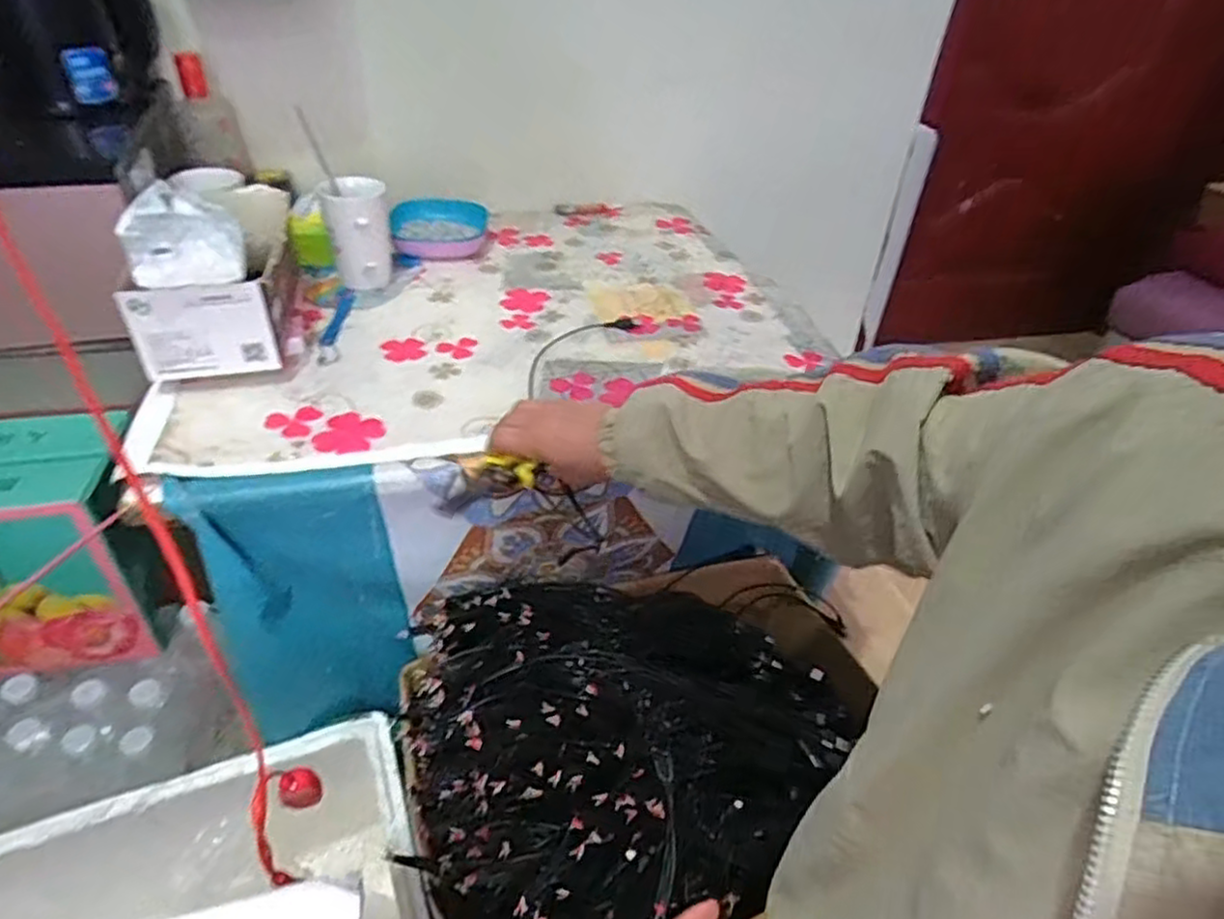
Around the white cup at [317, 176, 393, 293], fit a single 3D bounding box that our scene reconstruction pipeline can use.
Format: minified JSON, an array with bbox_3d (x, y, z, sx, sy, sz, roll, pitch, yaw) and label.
[{"bbox_3d":[-0.314,-0.279,0.899,0.076,0.119,0.096,-14,44,-20],"label":"white cup"}]

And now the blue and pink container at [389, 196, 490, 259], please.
[{"bbox_3d":[-0.247,-0.331,1.029,0.140,0.037,0.137,-7,42,-12],"label":"blue and pink container"}]

